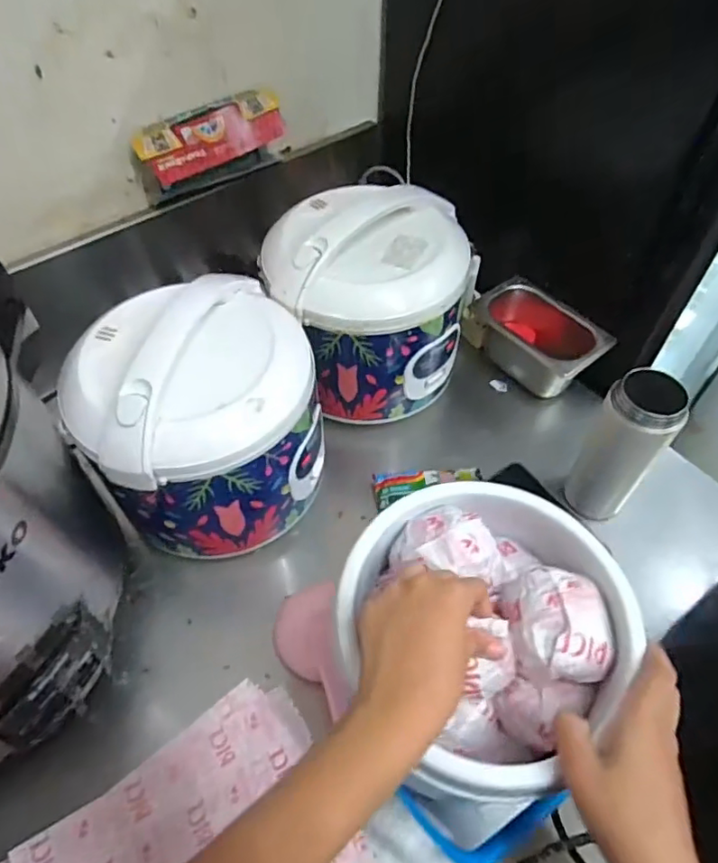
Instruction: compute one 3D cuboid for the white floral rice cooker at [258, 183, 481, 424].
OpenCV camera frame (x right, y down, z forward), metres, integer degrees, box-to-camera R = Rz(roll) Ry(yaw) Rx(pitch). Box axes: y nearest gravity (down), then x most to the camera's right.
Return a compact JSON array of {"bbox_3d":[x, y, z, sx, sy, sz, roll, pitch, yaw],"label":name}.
[{"bbox_3d":[0.013,-0.167,0.744,0.236,0.203,0.219,0,53,0],"label":"white floral rice cooker"}]

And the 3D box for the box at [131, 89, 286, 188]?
[{"bbox_3d":[-0.186,-0.389,0.750,0.212,0.059,0.053,-32,59,-22],"label":"box"}]

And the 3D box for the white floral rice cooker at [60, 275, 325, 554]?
[{"bbox_3d":[-0.166,-0.013,0.628,0.233,0.202,0.217,-16,55,-12],"label":"white floral rice cooker"}]

